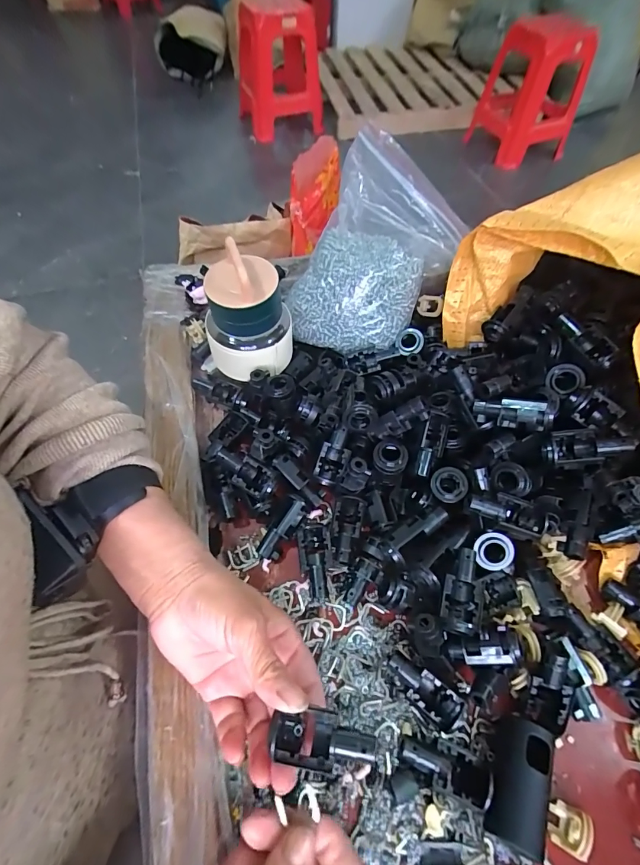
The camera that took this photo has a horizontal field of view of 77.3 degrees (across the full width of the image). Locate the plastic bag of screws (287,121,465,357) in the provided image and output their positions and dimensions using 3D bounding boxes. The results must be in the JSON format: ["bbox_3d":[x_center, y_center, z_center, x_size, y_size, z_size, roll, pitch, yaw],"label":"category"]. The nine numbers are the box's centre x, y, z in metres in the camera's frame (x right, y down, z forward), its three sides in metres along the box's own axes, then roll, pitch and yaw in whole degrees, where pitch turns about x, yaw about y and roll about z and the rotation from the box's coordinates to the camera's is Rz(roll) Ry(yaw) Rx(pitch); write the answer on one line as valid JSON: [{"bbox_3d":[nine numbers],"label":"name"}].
[{"bbox_3d":[0.049,-0.170,0.386,0.124,0.114,0.157,28,62,16],"label":"plastic bag of screws"}]

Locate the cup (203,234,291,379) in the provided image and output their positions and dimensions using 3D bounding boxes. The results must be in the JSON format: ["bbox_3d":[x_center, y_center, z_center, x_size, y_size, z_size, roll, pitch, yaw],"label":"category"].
[{"bbox_3d":[-0.063,-0.097,0.352,0.075,0.115,0.062,-9,59,-6],"label":"cup"}]

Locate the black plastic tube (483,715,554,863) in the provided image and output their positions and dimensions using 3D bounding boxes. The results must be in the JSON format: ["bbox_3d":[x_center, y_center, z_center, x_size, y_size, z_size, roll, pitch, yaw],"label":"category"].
[{"bbox_3d":[0.116,0.206,0.239,0.029,0.034,0.061,20,60,12],"label":"black plastic tube"}]

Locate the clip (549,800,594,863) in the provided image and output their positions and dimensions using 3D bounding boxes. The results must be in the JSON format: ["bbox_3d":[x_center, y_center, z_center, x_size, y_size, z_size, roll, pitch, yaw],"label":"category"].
[{"bbox_3d":[0.147,0.233,0.235,0.015,0.019,0.022,22,59,9],"label":"clip"}]

